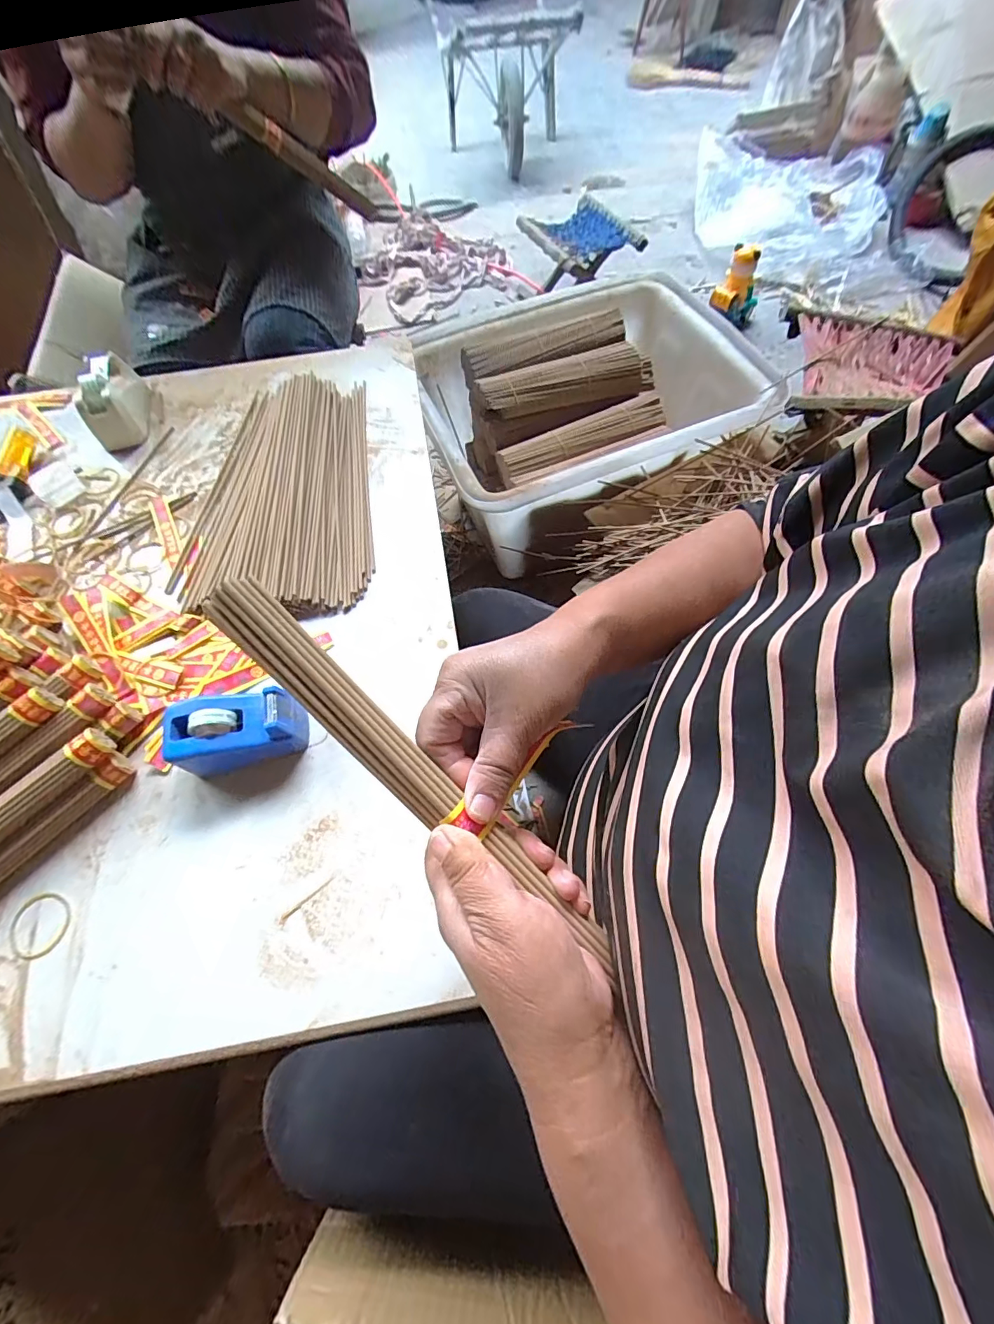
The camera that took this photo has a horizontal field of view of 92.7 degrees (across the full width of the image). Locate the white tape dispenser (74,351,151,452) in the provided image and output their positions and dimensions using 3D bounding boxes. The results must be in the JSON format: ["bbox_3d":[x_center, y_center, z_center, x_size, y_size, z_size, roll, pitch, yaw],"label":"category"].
[{"bbox_3d":[-0.487,-0.336,0.605,0.050,0.059,0.118,-11,64,-3],"label":"white tape dispenser"}]

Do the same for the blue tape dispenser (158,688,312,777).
[{"bbox_3d":[-0.230,0.062,0.404,0.085,0.053,0.057,-8,64,-2],"label":"blue tape dispenser"}]

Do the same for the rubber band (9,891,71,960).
[{"bbox_3d":[-0.358,0.205,0.369,0.045,0.004,0.045,7,64,6],"label":"rubber band"}]

